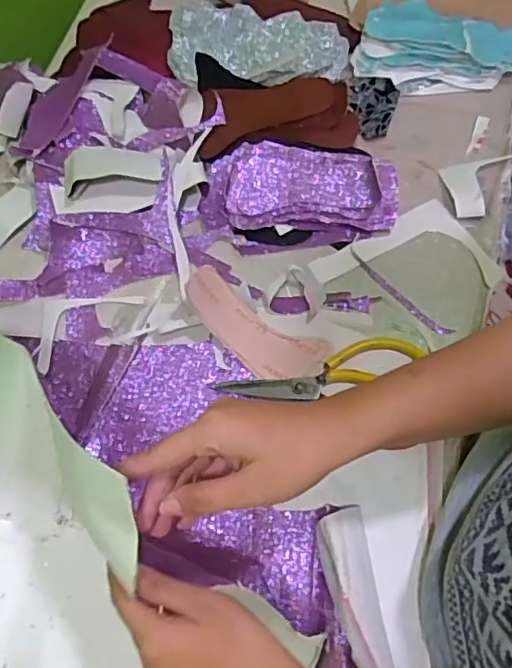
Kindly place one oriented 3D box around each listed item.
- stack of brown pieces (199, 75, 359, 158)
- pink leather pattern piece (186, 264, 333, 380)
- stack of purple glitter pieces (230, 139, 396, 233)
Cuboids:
[{"bbox_3d":[0.027,-0.258,0.672,0.174,0.032,0.093,-4,64,4],"label":"stack of brown pieces"},{"bbox_3d":[-0.004,-0.004,0.578,0.151,0.018,0.060,36,70,-1],"label":"pink leather pattern piece"},{"bbox_3d":[0.060,-0.165,0.643,0.182,0.022,0.100,0,64,6],"label":"stack of purple glitter pieces"}]

